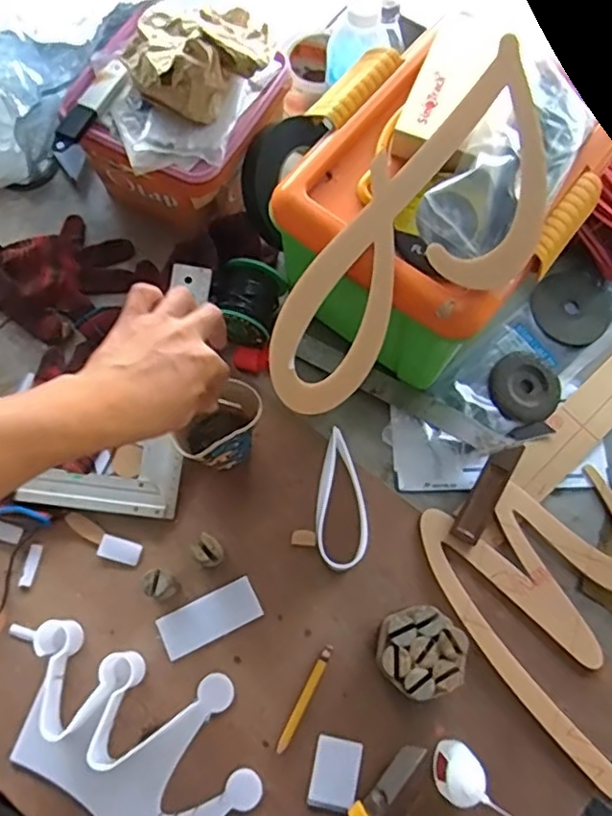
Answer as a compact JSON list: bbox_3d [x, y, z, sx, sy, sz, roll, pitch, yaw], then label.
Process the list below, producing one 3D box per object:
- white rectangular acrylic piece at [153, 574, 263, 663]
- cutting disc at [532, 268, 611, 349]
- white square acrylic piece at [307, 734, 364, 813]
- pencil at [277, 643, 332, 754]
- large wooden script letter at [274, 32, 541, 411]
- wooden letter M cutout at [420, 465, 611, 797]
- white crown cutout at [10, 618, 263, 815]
[{"bbox_3d":[-0.089,0.195,0.579,0.092,0.005,0.041,-25,72,-10],"label":"white rectangular acrylic piece"},{"bbox_3d":[0.298,-0.113,0.698,0.093,0.004,0.086,0,70,-1],"label":"cutting disc"},{"bbox_3d":[0.025,0.316,0.538,0.039,0.007,0.054,13,70,3],"label":"white square acrylic piece"},{"bbox_3d":[0.000,0.259,0.556,0.010,0.004,0.097,27,72,8],"label":"pencil"},{"bbox_3d":[0.084,-0.138,0.501,0.315,0.012,0.145,-38,80,2],"label":"large wooden script letter"},{"bbox_3d":[0.249,0.196,0.579,0.208,0.010,0.262,-18,71,-8],"label":"wooden letter M cutout"},{"bbox_3d":[-0.131,0.296,0.526,0.282,0.034,0.154,40,74,12],"label":"white crown cutout"}]

